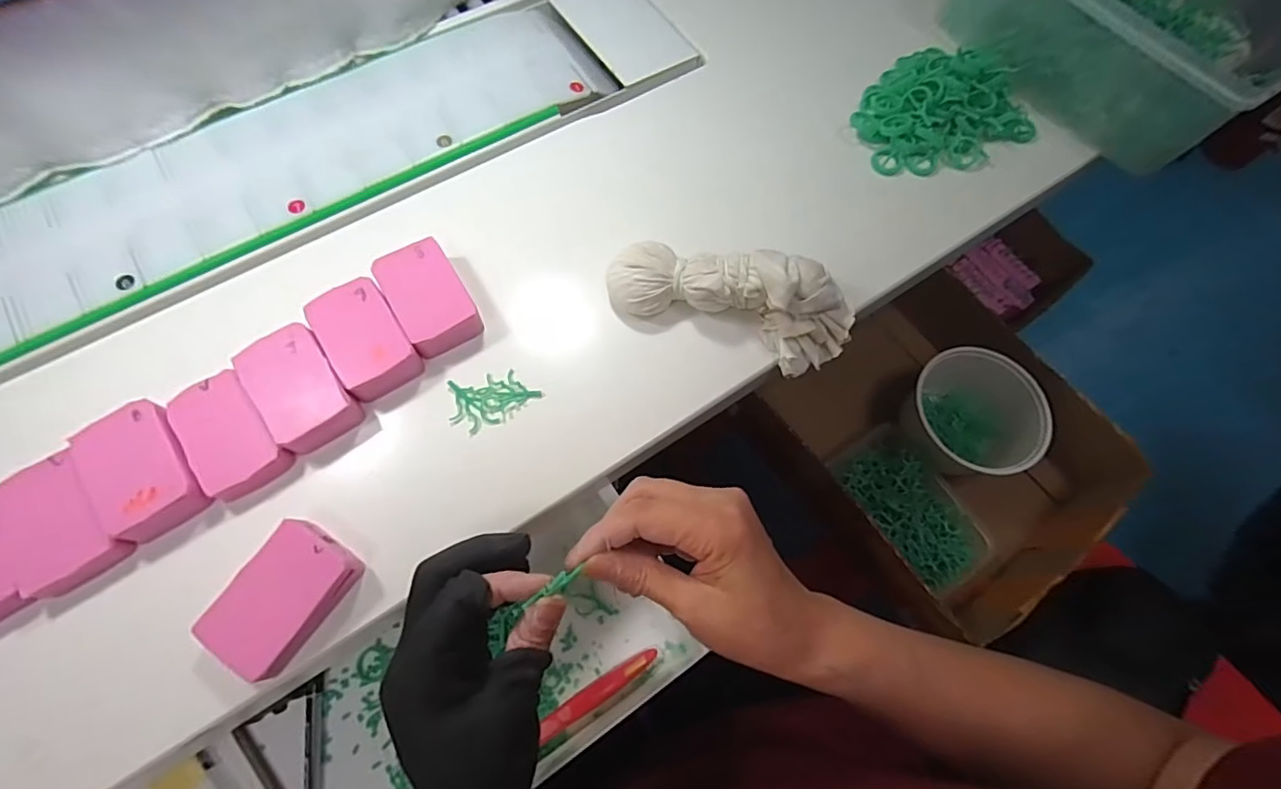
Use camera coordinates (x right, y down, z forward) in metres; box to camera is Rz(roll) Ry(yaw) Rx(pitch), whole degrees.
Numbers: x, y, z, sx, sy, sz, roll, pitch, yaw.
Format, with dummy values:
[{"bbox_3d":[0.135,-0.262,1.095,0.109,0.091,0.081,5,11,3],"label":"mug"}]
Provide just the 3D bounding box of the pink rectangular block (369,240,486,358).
[{"bbox_3d":[-0.138,-0.063,0.363,0.045,0.025,0.072,-30,73,-13],"label":"pink rectangular block"}]

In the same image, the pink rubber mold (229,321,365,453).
[{"bbox_3d":[-0.206,-0.003,0.337,0.045,0.025,0.073,-35,74,-14],"label":"pink rubber mold"}]

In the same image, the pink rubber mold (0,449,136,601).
[{"bbox_3d":[-0.320,0.071,0.306,0.049,0.023,0.072,-30,73,-13],"label":"pink rubber mold"}]

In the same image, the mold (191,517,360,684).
[{"bbox_3d":[-0.190,0.108,0.293,0.049,0.024,0.073,34,71,10],"label":"mold"}]

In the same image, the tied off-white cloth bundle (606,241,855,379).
[{"bbox_3d":[0.058,-0.065,0.360,0.162,0.052,0.057,19,69,5],"label":"tied off-white cloth bundle"}]

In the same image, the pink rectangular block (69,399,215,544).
[{"bbox_3d":[-0.282,0.045,0.316,0.048,0.026,0.074,-33,74,-14],"label":"pink rectangular block"}]

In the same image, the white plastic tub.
[{"bbox_3d":[0.353,0.030,0.601,0.133,0.078,0.137,1,67,-2],"label":"white plastic tub"}]

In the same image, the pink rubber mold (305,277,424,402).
[{"bbox_3d":[-0.174,-0.035,0.351,0.045,0.026,0.073,-33,74,-14],"label":"pink rubber mold"}]

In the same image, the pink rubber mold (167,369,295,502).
[{"bbox_3d":[-0.243,0.024,0.326,0.045,0.023,0.074,-37,75,-15],"label":"pink rubber mold"}]

